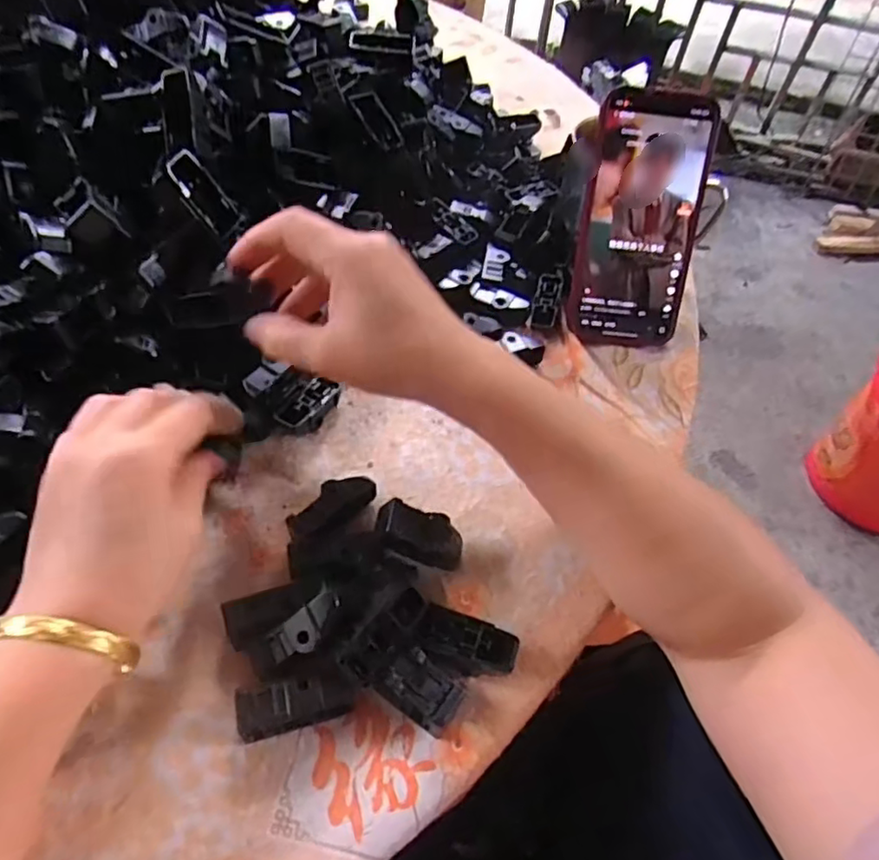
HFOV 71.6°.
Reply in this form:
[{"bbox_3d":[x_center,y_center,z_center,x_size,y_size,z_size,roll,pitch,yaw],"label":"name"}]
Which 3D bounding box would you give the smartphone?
[{"bbox_3d":[0.132,-0.136,0.402,0.079,0.154,0.015,4,21,5],"label":"smartphone"}]

